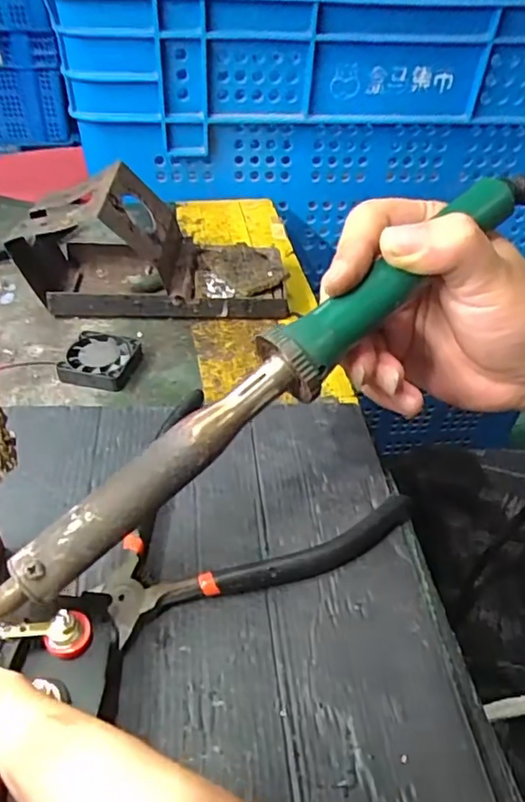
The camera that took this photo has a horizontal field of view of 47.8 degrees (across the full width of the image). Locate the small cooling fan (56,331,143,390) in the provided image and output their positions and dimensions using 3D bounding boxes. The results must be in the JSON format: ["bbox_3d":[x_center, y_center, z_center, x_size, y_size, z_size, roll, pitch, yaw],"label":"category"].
[{"bbox_3d":[-0.099,-0.026,0.362,0.041,0.011,0.040,13,42,8],"label":"small cooling fan"}]

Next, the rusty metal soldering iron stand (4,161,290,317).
[{"bbox_3d":[-0.070,-0.106,0.403,0.174,0.079,0.084,2,42,-4],"label":"rusty metal soldering iron stand"}]

